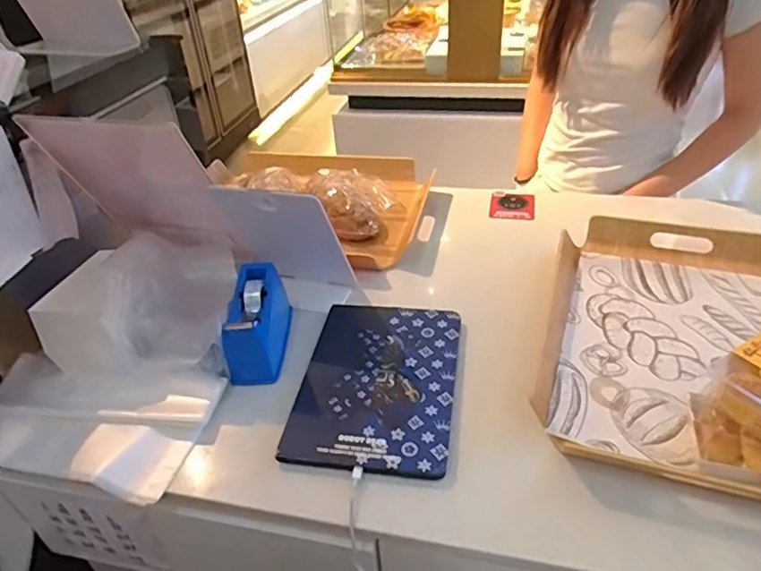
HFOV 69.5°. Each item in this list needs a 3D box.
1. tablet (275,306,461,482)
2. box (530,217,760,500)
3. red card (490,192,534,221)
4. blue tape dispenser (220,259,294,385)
[{"bbox_3d":[-0.001,0.109,0.635,0.170,0.014,0.240,4,38,11],"label":"tablet"},{"bbox_3d":[0.367,0.055,0.643,0.322,0.044,0.415,12,40,20],"label":"box"},{"bbox_3d":[0.231,-0.139,0.957,0.073,0.005,0.089,8,40,11],"label":"red card"},{"bbox_3d":[-0.154,0.041,0.684,0.062,0.089,0.144,-3,38,3],"label":"blue tape dispenser"}]

